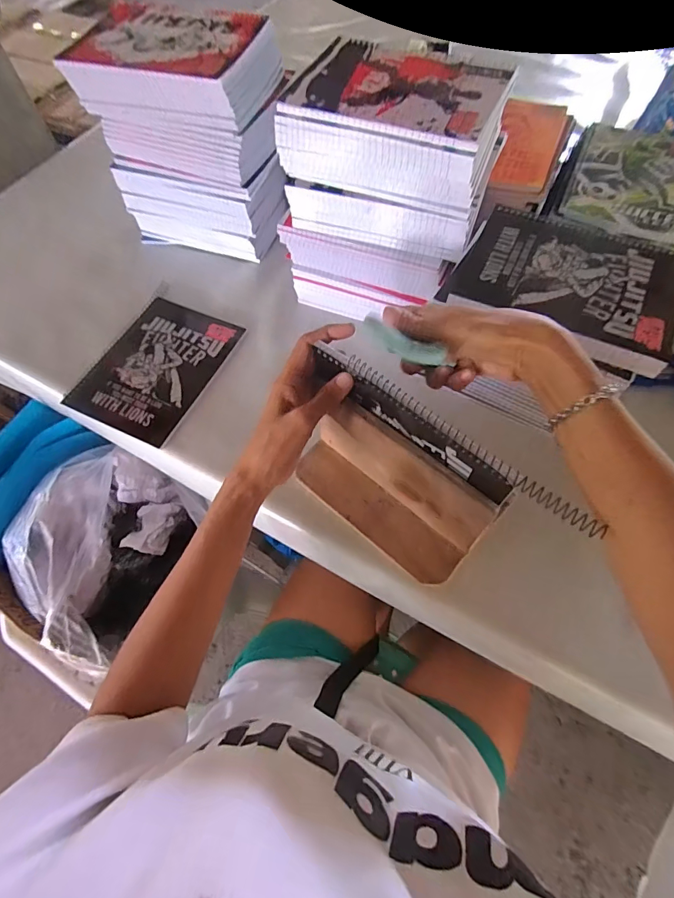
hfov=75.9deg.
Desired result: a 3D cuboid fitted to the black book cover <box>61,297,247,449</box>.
[{"bbox_3d":[-0.229,-0.108,0.558,0.147,0.013,0.193,22,66,13],"label":"black book cover"}]

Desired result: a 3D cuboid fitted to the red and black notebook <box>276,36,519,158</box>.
[{"bbox_3d":[0.060,-0.353,0.426,0.198,0.014,0.139,20,66,12],"label":"red and black notebook"}]

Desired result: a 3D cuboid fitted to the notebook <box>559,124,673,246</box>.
[{"bbox_3d":[0.374,-0.335,0.529,0.152,0.015,0.220,22,66,13],"label":"notebook"}]

